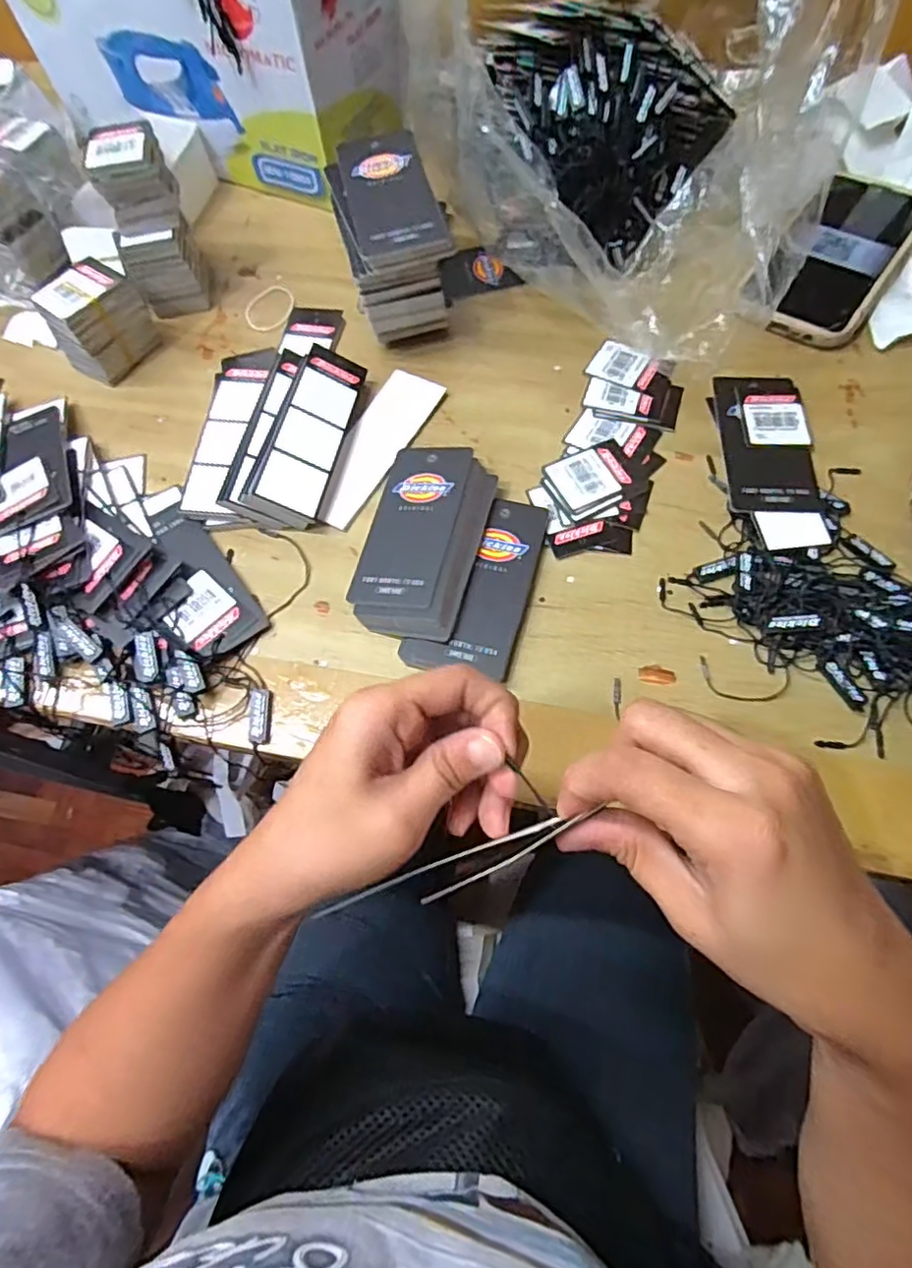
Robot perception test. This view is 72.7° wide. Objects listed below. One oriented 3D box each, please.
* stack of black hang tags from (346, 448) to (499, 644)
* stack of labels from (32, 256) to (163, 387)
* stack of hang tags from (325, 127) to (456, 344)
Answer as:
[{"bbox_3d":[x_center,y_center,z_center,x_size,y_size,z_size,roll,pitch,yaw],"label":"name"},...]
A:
[{"bbox_3d":[-0.019,-0.055,0.352,0.065,0.016,0.118,13,67,9],"label":"stack of black hang tags"},{"bbox_3d":[-0.235,-0.210,0.414,0.038,0.053,0.059,37,72,18],"label":"stack of labels"},{"bbox_3d":[-0.042,-0.253,0.409,0.062,0.081,0.106,-16,65,-4],"label":"stack of hang tags"}]

